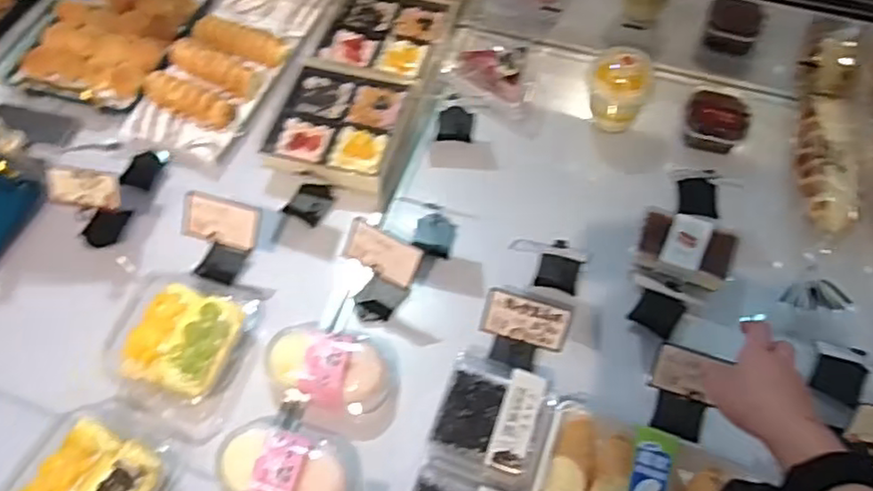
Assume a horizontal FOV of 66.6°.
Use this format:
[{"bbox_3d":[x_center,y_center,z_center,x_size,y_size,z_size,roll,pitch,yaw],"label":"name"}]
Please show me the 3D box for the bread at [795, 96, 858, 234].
[{"bbox_3d":[0.499,-0.109,0.855,0.055,0.036,0.194,9,60,7],"label":"bread"}]

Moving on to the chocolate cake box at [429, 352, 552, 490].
[{"bbox_3d":[0.056,0.178,0.698,0.116,0.062,0.129,16,61,11],"label":"chocolate cake box"}]

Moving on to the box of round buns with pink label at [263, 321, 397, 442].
[{"bbox_3d":[-0.117,0.140,0.741,0.151,0.059,0.124,16,61,11],"label":"box of round buns with pink label"}]

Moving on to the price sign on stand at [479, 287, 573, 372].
[{"bbox_3d":[0.095,0.100,0.737,0.091,0.091,0.054,14,61,10],"label":"price sign on stand"}]

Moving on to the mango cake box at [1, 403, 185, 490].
[{"bbox_3d":[-0.355,0.250,0.692,0.149,0.057,0.164,19,62,12],"label":"mango cake box"}]

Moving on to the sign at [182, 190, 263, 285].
[{"bbox_3d":[-0.260,-0.004,0.823,0.092,0.103,0.060,10,60,8],"label":"sign"}]

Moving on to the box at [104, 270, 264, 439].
[{"bbox_3d":[-0.297,0.114,0.776,0.157,0.061,0.183,15,61,11],"label":"box"}]

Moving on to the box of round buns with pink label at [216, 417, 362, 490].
[{"bbox_3d":[-0.160,0.244,0.692,0.160,0.078,0.115,14,61,10],"label":"box of round buns with pink label"}]

